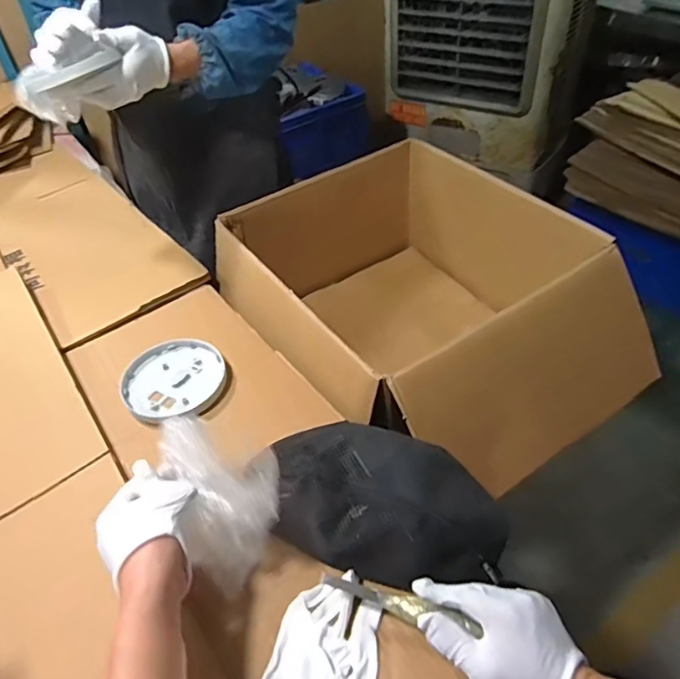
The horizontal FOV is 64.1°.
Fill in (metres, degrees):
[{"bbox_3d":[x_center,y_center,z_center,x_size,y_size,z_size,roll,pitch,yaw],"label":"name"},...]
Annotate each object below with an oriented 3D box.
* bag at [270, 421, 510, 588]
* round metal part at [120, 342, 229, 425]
[{"bbox_3d":[0.034,0.159,0.560,0.268,0.065,0.142,16,48,21],"label":"bag"},{"bbox_3d":[-0.228,0.051,0.744,0.134,0.015,0.134,-3,44,3],"label":"round metal part"}]

